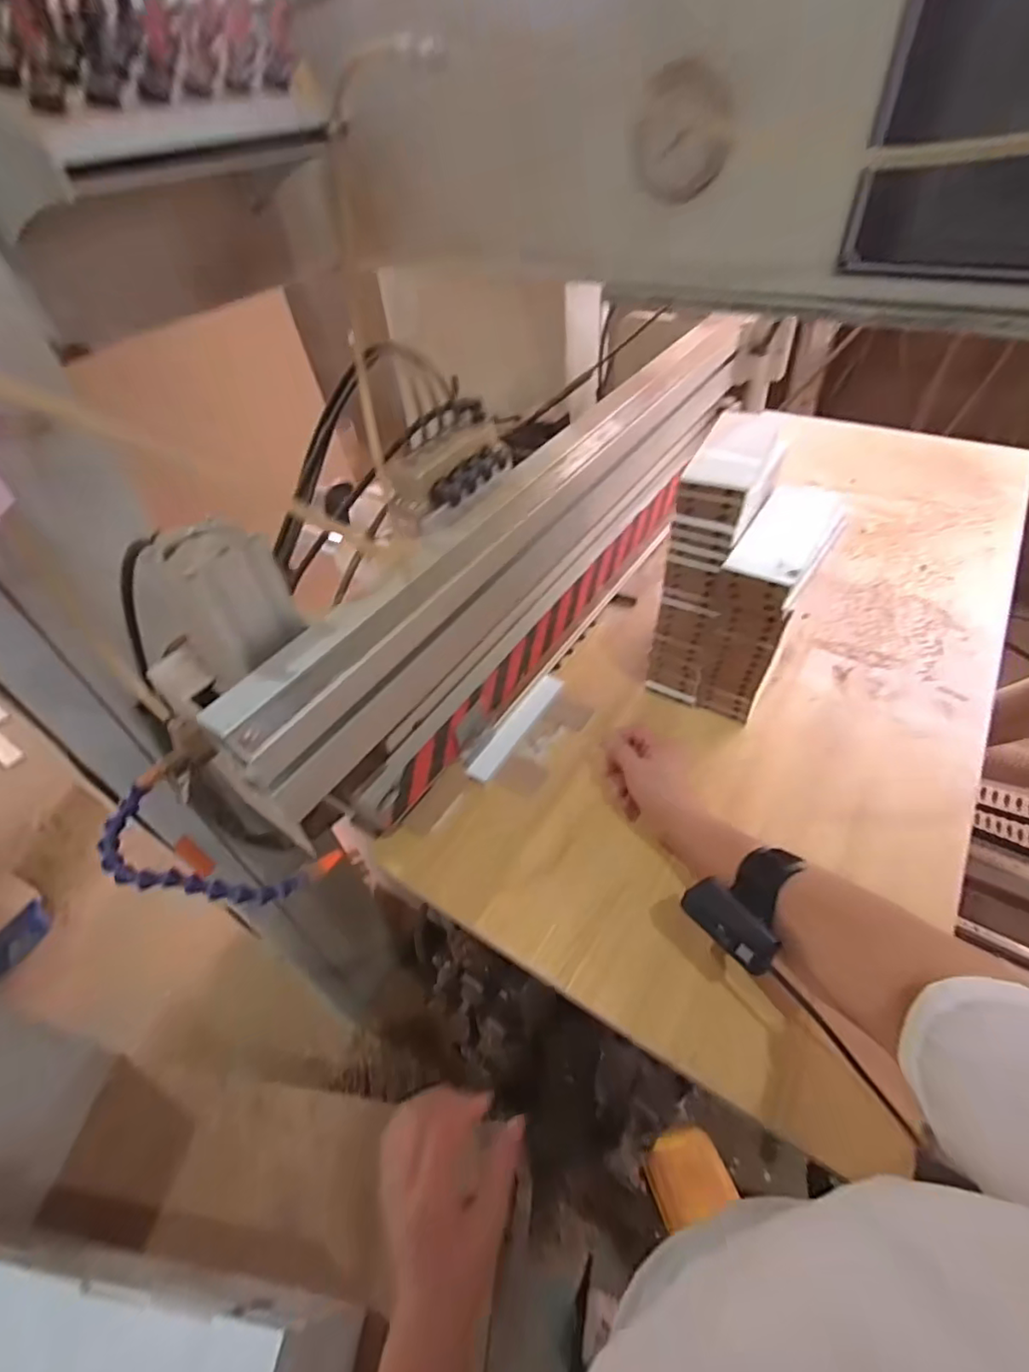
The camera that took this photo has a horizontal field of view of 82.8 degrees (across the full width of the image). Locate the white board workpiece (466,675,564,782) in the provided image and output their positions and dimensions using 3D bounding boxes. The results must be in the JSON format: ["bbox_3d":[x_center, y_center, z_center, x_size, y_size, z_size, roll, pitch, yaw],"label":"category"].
[{"bbox_3d":[0.003,0.045,0.675,0.027,0.010,0.172,23,53,25],"label":"white board workpiece"}]

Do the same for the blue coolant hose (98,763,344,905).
[{"bbox_3d":[-0.236,0.134,0.469,0.176,0.030,0.083,23,48,-9],"label":"blue coolant hose"}]

